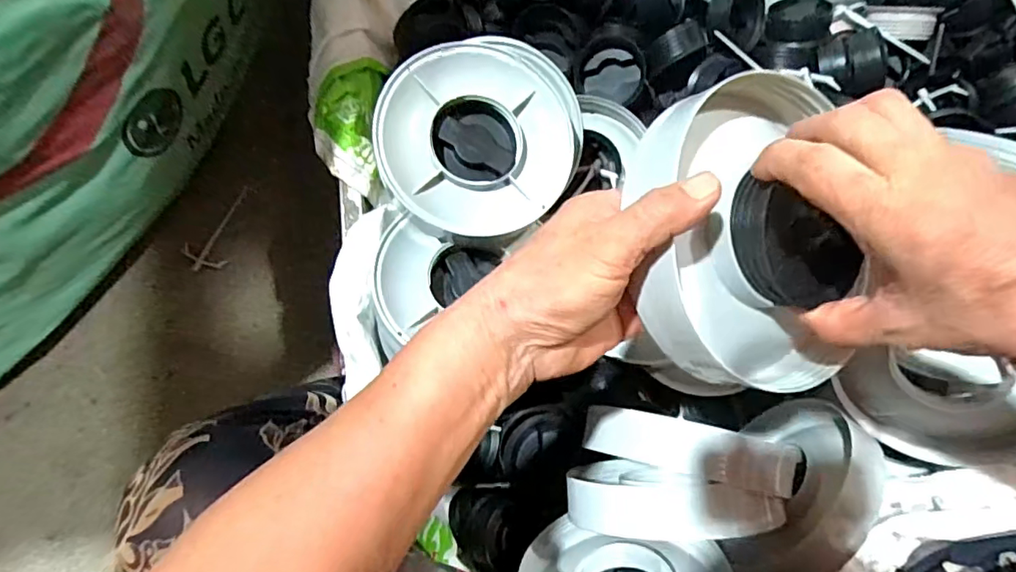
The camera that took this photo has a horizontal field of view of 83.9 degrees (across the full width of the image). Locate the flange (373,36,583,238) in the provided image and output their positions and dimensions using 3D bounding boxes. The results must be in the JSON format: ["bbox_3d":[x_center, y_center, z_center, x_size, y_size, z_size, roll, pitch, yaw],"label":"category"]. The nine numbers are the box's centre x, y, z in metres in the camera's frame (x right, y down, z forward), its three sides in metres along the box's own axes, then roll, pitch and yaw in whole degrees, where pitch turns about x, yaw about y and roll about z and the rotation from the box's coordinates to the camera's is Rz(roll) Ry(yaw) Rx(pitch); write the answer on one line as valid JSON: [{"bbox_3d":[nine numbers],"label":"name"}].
[{"bbox_3d":[-0.031,-0.118,0.461,0.144,0.050,0.154,8,87,-15],"label":"flange"}]

